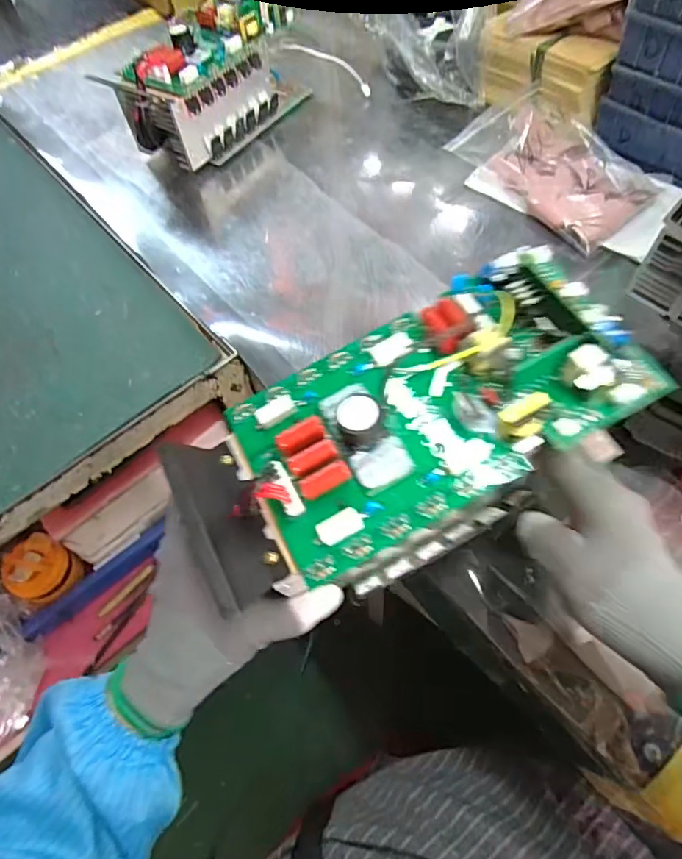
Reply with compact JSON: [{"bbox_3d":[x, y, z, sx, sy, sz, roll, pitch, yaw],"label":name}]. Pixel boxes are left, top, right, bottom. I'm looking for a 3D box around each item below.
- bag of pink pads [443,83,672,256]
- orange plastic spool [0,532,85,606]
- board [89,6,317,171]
[{"bbox_3d":[0.251,-0.306,0.622,0.140,0.046,0.226,-36,66,-16],"label":"bag of pink pads"},{"bbox_3d":[-0.436,0.205,0.772,0.070,0.081,0.084,30,67,20],"label":"orange plastic spool"},{"bbox_3d":[-0.157,-0.440,0.676,0.089,0.126,0.236,36,69,20],"label":"board"}]

